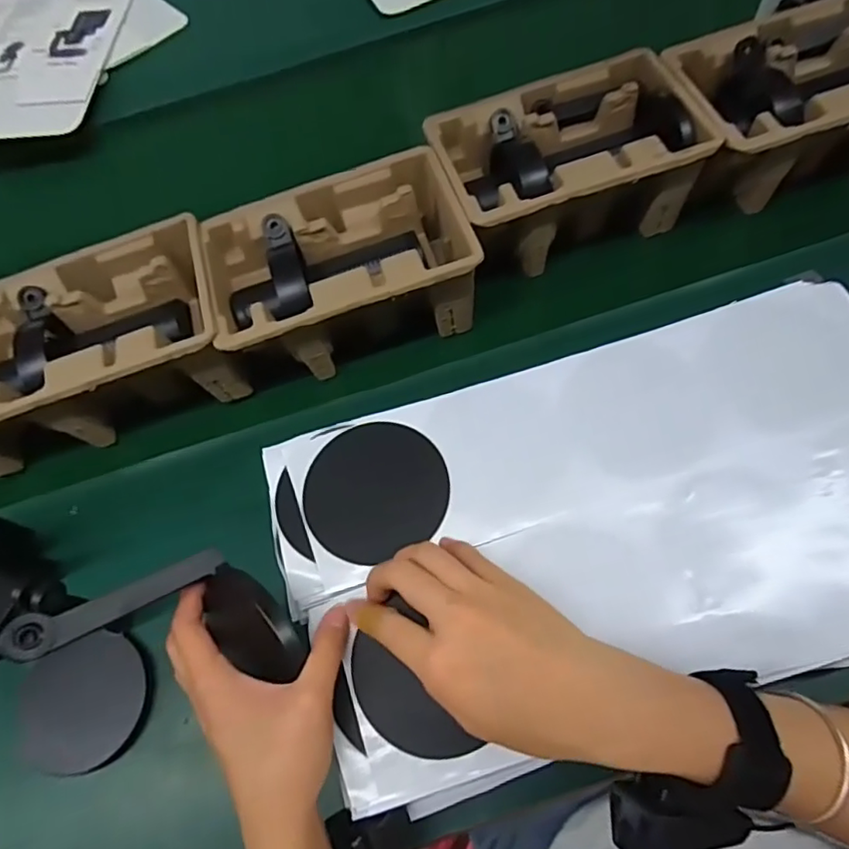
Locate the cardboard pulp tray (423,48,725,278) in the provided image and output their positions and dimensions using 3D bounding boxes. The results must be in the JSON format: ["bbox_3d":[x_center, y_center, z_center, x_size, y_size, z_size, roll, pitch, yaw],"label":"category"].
[{"bbox_3d":[0.126,-0.243,0.549,0.222,0.096,0.145,-18,68,-5],"label":"cardboard pulp tray"}]

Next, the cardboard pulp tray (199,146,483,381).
[{"bbox_3d":[-0.075,-0.139,0.530,0.221,0.100,0.145,-18,68,-5],"label":"cardboard pulp tray"}]

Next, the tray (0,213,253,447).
[{"bbox_3d":[-0.288,-0.073,0.525,0.226,0.104,0.147,-19,68,-5],"label":"tray"}]

